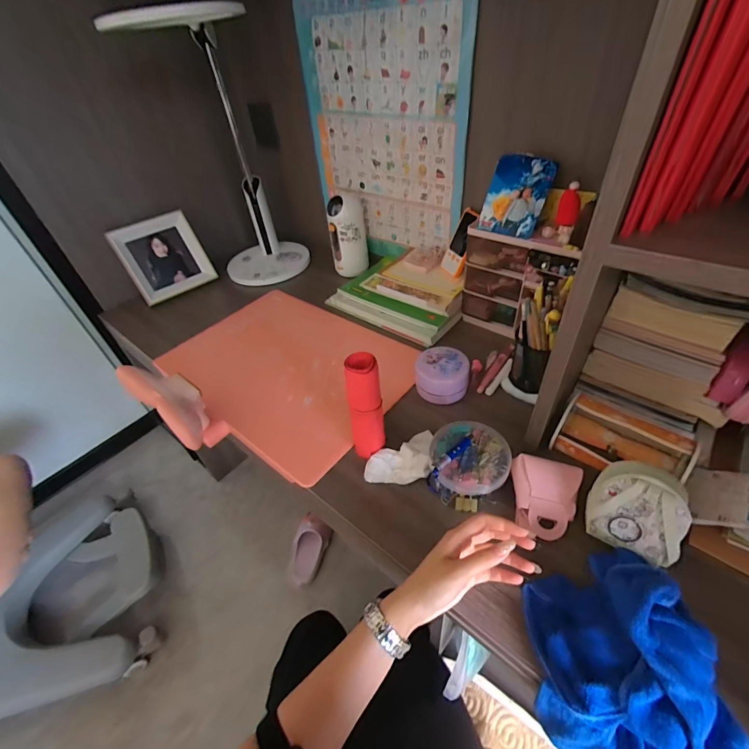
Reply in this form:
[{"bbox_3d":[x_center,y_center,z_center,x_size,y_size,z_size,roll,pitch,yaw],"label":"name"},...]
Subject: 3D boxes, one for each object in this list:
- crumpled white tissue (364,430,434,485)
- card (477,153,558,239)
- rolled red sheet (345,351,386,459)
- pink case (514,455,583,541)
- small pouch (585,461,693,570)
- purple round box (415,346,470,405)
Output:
[{"bbox_3d":[0.035,0.112,0.517,0.090,0.023,0.078,-1,43,7],"label":"crumpled white tissue"},{"bbox_3d":[0.222,-0.280,0.584,0.089,0.115,0.010,25,15,25],"label":"card"},{"bbox_3d":[-0.011,0.049,0.489,0.043,0.163,0.041,-8,43,-2],"label":"rolled red sheet"},{"bbox_3d":[0.203,0.144,0.437,0.076,0.045,0.077,6,44,13],"label":"pink case"},{"bbox_3d":[0.278,0.138,0.392,0.083,0.095,0.077,24,51,29],"label":"small pouch"},{"bbox_3d":[0.109,0.001,0.599,0.081,0.054,0.077,-4,43,3],"label":"purple round box"}]

